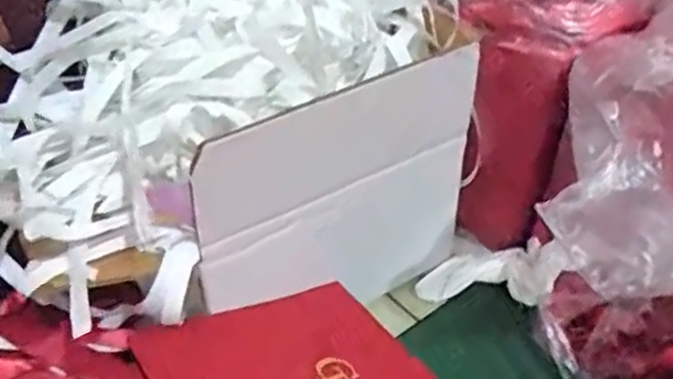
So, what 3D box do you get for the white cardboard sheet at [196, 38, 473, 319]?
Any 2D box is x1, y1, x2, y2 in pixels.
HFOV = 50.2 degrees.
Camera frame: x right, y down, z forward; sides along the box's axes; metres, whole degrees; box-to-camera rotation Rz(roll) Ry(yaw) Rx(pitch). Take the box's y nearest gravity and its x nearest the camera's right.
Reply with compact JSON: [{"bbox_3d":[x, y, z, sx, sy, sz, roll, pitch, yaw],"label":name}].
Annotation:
[{"bbox_3d":[0.005,0.011,0.432,0.181,0.163,0.008,-20,44,-24],"label":"white cardboard sheet"}]

